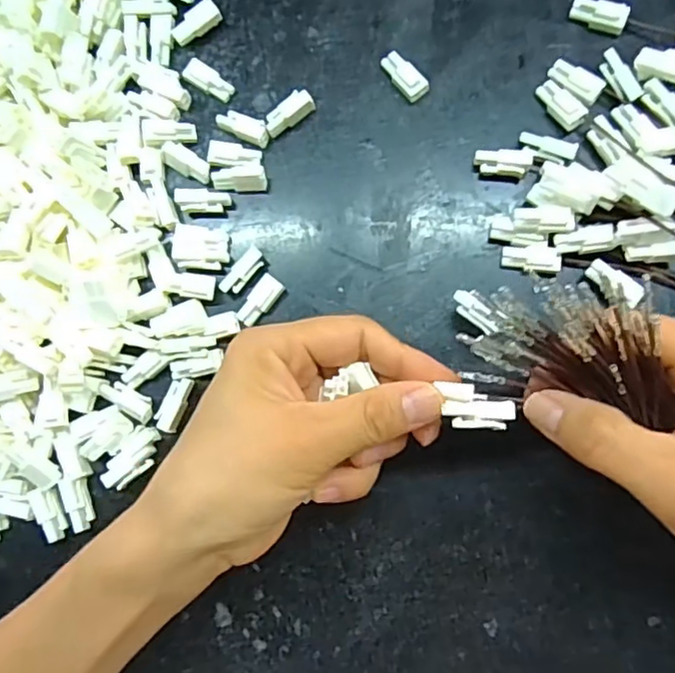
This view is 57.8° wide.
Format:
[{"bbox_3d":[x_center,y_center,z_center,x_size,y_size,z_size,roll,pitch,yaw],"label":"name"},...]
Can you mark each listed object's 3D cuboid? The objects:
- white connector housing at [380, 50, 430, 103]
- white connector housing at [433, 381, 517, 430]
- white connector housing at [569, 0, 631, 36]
[{"bbox_3d":[0.031,-0.123,0.289,0.011,0.009,0.026,-38,80,1],"label":"white connector housing"},{"bbox_3d":[0.052,0.026,0.223,0.024,0.009,0.016,1,83,7],"label":"white connector housing"},{"bbox_3d":[0.121,-0.149,0.282,0.025,0.010,0.010,18,85,9],"label":"white connector housing"}]

